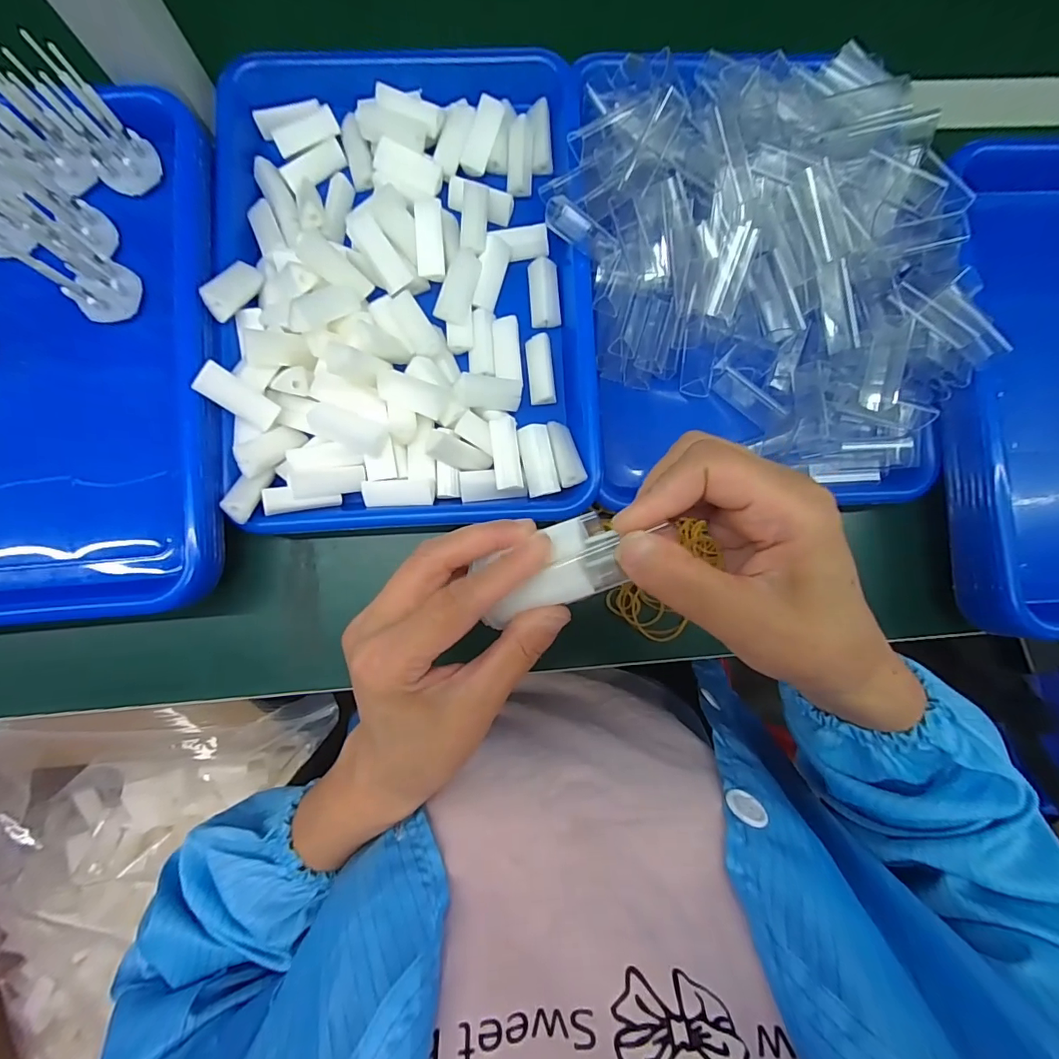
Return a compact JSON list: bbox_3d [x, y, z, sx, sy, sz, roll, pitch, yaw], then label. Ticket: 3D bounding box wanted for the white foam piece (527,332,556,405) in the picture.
[{"bbox_3d":[0.008,-0.111,0.337,0.018,0.014,0.046,-5,85,-3],"label":"white foam piece"}]

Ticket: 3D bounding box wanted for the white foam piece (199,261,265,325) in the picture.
[{"bbox_3d":[-0.191,-0.156,0.314,0.013,0.018,0.053,13,52,-1],"label":"white foam piece"}]

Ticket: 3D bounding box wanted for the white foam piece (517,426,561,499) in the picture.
[{"bbox_3d":[0.006,-0.045,0.319,0.020,0.020,0.045,-12,85,-4],"label":"white foam piece"}]

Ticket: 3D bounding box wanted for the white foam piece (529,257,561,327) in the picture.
[{"bbox_3d":[0.011,-0.167,0.342,0.021,0.012,0.046,-3,85,-3],"label":"white foam piece"}]

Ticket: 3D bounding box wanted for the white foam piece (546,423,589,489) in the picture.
[{"bbox_3d":[0.025,-0.050,0.320,0.018,0.012,0.046,-13,72,-4],"label":"white foam piece"}]

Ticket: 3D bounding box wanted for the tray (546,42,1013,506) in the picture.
[{"bbox_3d":[0.152,-0.176,0.336,0.244,0.102,0.322,-7,85,-3],"label":"tray"}]

